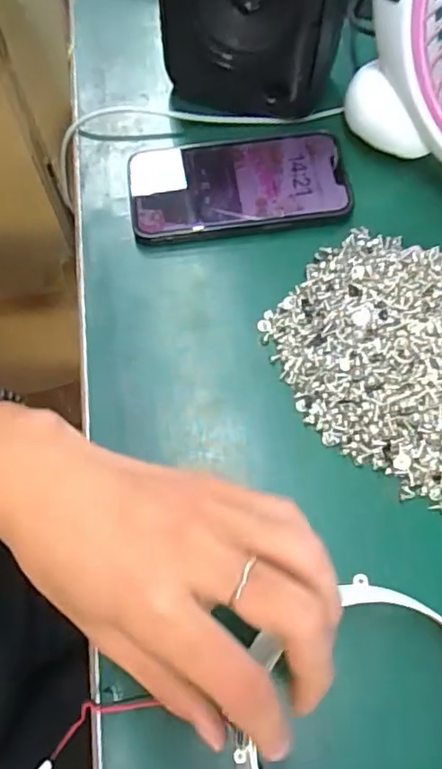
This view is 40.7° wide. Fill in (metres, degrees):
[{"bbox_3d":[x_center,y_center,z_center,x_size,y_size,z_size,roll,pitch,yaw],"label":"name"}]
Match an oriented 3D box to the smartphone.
[{"bbox_3d":[0.011,-0.139,0.411,0.146,0.011,0.081,-6,69,-1],"label":"smartphone"}]

